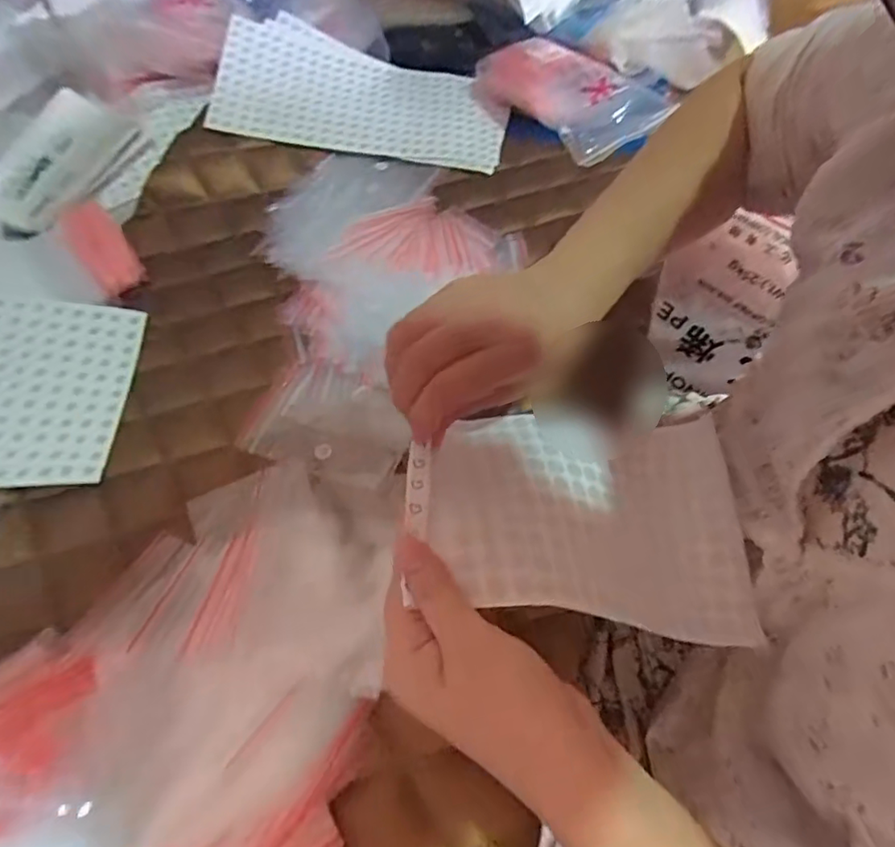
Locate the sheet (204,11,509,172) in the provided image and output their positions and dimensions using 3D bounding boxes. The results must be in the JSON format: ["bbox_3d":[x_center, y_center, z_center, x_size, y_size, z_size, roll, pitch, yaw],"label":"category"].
[{"bbox_3d":[-0.078,-0.305,0.513,0.248,0.041,0.142,5,60,1],"label":"sheet"}]

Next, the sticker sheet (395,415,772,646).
[{"bbox_3d":[0.082,0.041,0.297,0.210,0.043,0.124,15,45,-21],"label":"sticker sheet"}]

